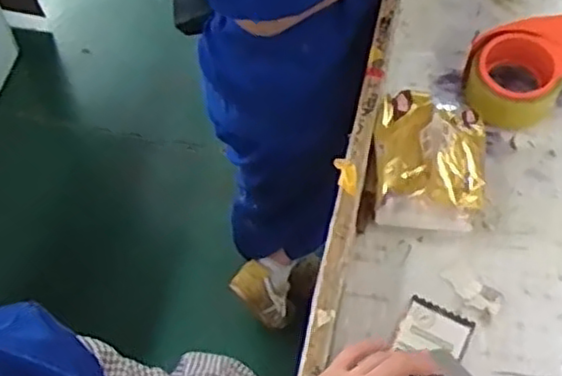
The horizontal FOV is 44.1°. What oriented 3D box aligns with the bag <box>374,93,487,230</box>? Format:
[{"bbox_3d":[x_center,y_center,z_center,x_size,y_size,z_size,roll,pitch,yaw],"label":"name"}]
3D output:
[{"bbox_3d":[0.153,-0.032,0.717,0.111,0.072,0.141,6,59,4],"label":"bag"}]

